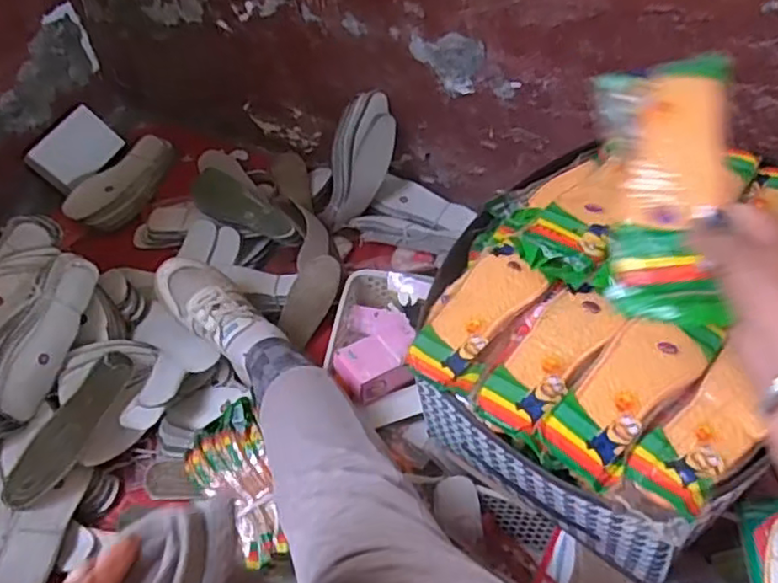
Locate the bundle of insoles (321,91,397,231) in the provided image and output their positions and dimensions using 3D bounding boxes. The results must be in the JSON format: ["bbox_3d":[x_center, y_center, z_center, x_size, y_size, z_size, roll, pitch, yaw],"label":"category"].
[{"bbox_3d":[-0.051,-0.219,1.075,0.075,0.229,0.076,29,29,22],"label":"bundle of insoles"}]

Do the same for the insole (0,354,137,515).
[{"bbox_3d":[-0.424,0.175,0.848,0.065,0.021,0.224,13,55,12],"label":"insole"}]

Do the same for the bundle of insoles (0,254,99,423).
[{"bbox_3d":[-0.485,0.061,0.883,0.082,0.076,0.236,8,54,9],"label":"bundle of insoles"}]

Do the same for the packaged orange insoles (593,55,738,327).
[{"bbox_3d":[0.200,-0.081,0.466,0.090,0.036,0.209,6,73,8],"label":"packaged orange insoles"}]

